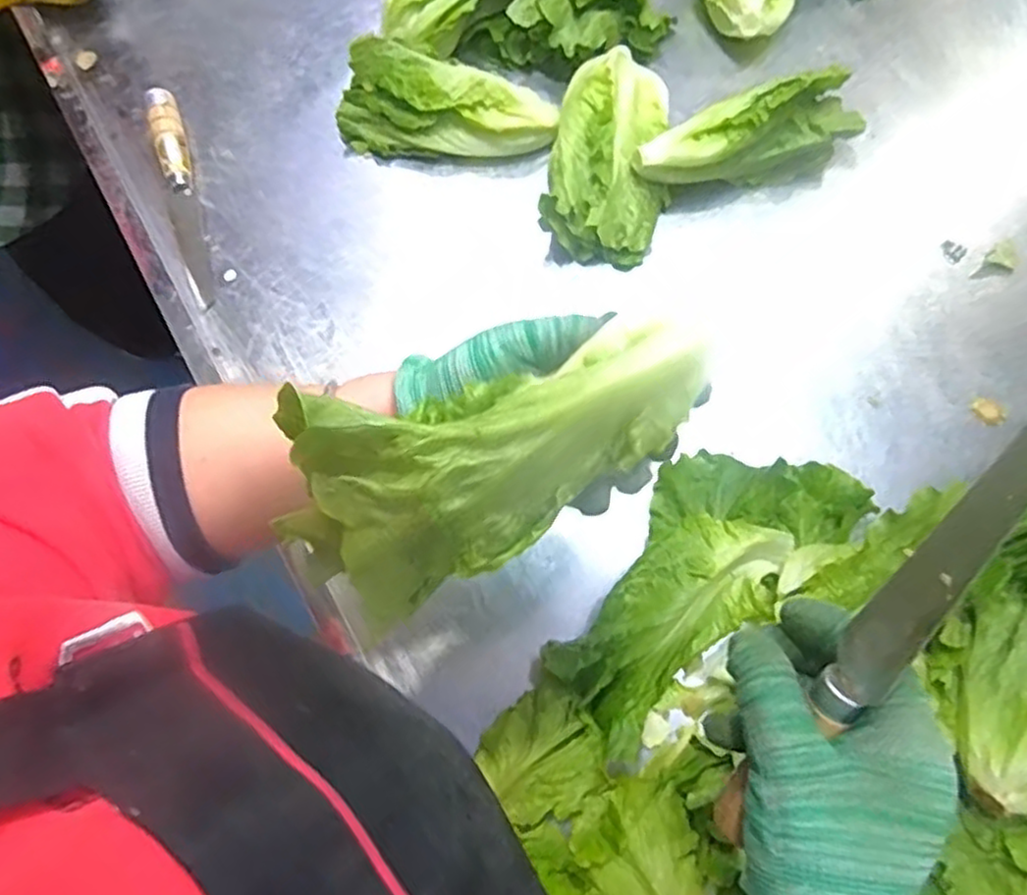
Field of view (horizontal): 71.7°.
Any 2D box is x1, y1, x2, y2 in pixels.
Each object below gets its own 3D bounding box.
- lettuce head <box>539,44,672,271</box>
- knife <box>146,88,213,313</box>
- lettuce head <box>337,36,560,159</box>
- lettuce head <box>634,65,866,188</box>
[{"bbox_3d":[0.079,-0.236,0.571,0.094,0.054,0.181,9,73,5],"label":"lettuce head"},{"bbox_3d":[-0.271,-0.205,0.579,0.025,0.025,0.199,-16,73,-3],"label":"knife"},{"bbox_3d":[-0.056,-0.275,0.583,0.179,0.055,0.067,14,74,6],"label":"lettuce head"},{"bbox_3d":[0.180,-0.242,0.561,0.177,0.071,0.054,-14,73,-2],"label":"lettuce head"}]

